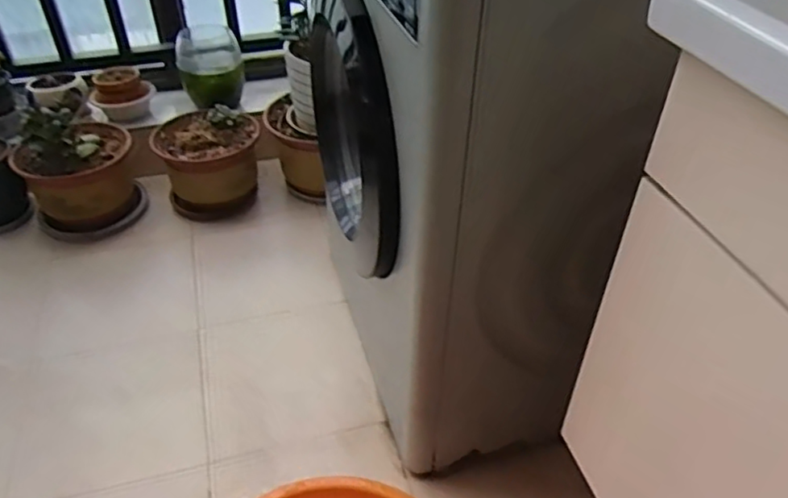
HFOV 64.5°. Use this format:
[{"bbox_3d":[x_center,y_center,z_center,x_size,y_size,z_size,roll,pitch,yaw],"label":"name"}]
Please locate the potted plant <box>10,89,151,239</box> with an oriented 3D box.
[{"bbox_3d":[-0.718,-0.194,1.417,0.236,0.250,0.233,0,41,0],"label":"potted plant"}]

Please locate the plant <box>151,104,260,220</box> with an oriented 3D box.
[{"bbox_3d":[-0.430,-0.205,1.476,0.233,0.203,0.200,-12,42,-14],"label":"plant"}]

